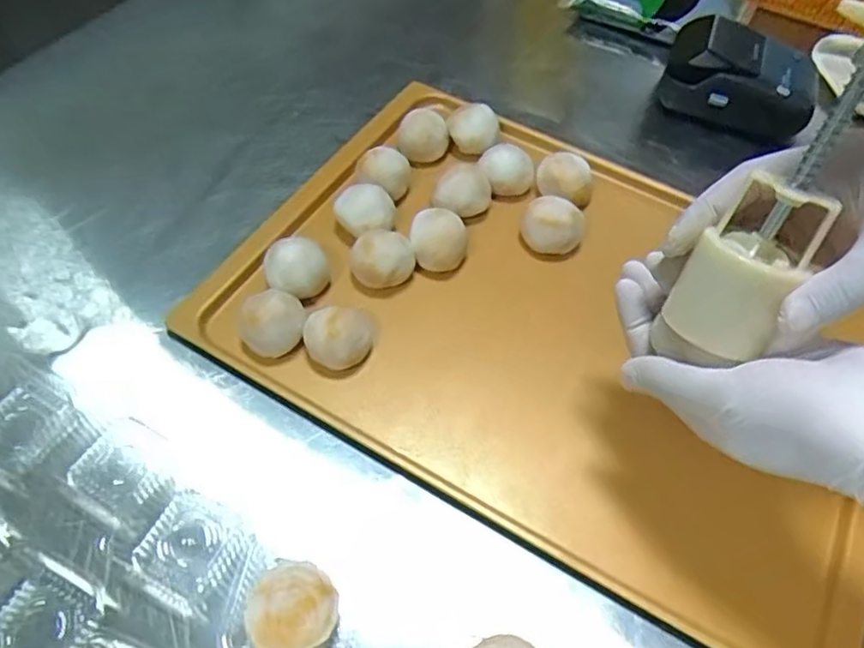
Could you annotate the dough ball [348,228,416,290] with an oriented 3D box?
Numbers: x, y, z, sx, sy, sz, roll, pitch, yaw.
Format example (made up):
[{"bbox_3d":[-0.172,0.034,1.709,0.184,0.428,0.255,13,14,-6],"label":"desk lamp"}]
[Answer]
[{"bbox_3d":[-0.034,-0.044,0.449,0.043,0.032,0.040,2,55,-3],"label":"dough ball"}]

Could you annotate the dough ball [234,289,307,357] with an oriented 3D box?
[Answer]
[{"bbox_3d":[-0.100,-0.001,0.412,0.038,0.030,0.038,2,55,-3],"label":"dough ball"}]

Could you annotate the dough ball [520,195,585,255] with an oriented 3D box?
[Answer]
[{"bbox_3d":[0.086,-0.070,0.473,0.043,0.029,0.034,-29,62,-22],"label":"dough ball"}]

